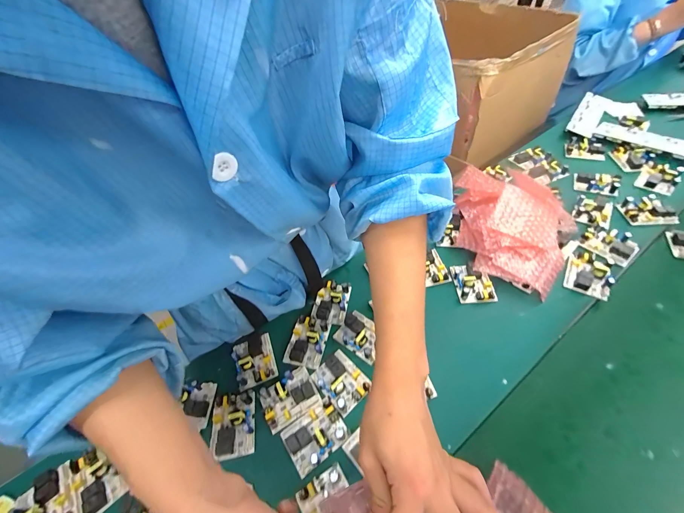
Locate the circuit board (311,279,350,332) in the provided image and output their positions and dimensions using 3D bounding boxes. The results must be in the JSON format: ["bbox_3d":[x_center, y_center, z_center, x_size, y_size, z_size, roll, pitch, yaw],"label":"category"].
[{"bbox_3d":[-0.021,0.085,0.526,0.058,0.025,0.096,5,52,12],"label":"circuit board"}]

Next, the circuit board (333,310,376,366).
[{"bbox_3d":[0.031,0.127,0.481,0.077,0.016,0.061,28,59,26],"label":"circuit board"}]

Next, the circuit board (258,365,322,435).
[{"bbox_3d":[-0.080,0.206,0.429,0.080,0.021,0.063,-27,53,-14],"label":"circuit board"}]

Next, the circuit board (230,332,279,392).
[{"bbox_3d":[-0.145,0.167,0.476,0.061,0.019,0.080,-21,51,-9],"label":"circuit board"}]

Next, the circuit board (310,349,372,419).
[{"bbox_3d":[-0.002,0.185,0.438,0.063,0.020,0.079,-37,56,-21],"label":"circuit board"}]

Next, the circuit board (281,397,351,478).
[{"bbox_3d":[-0.038,0.240,0.395,0.080,0.025,0.062,-33,54,-18],"label":"circuit board"}]

